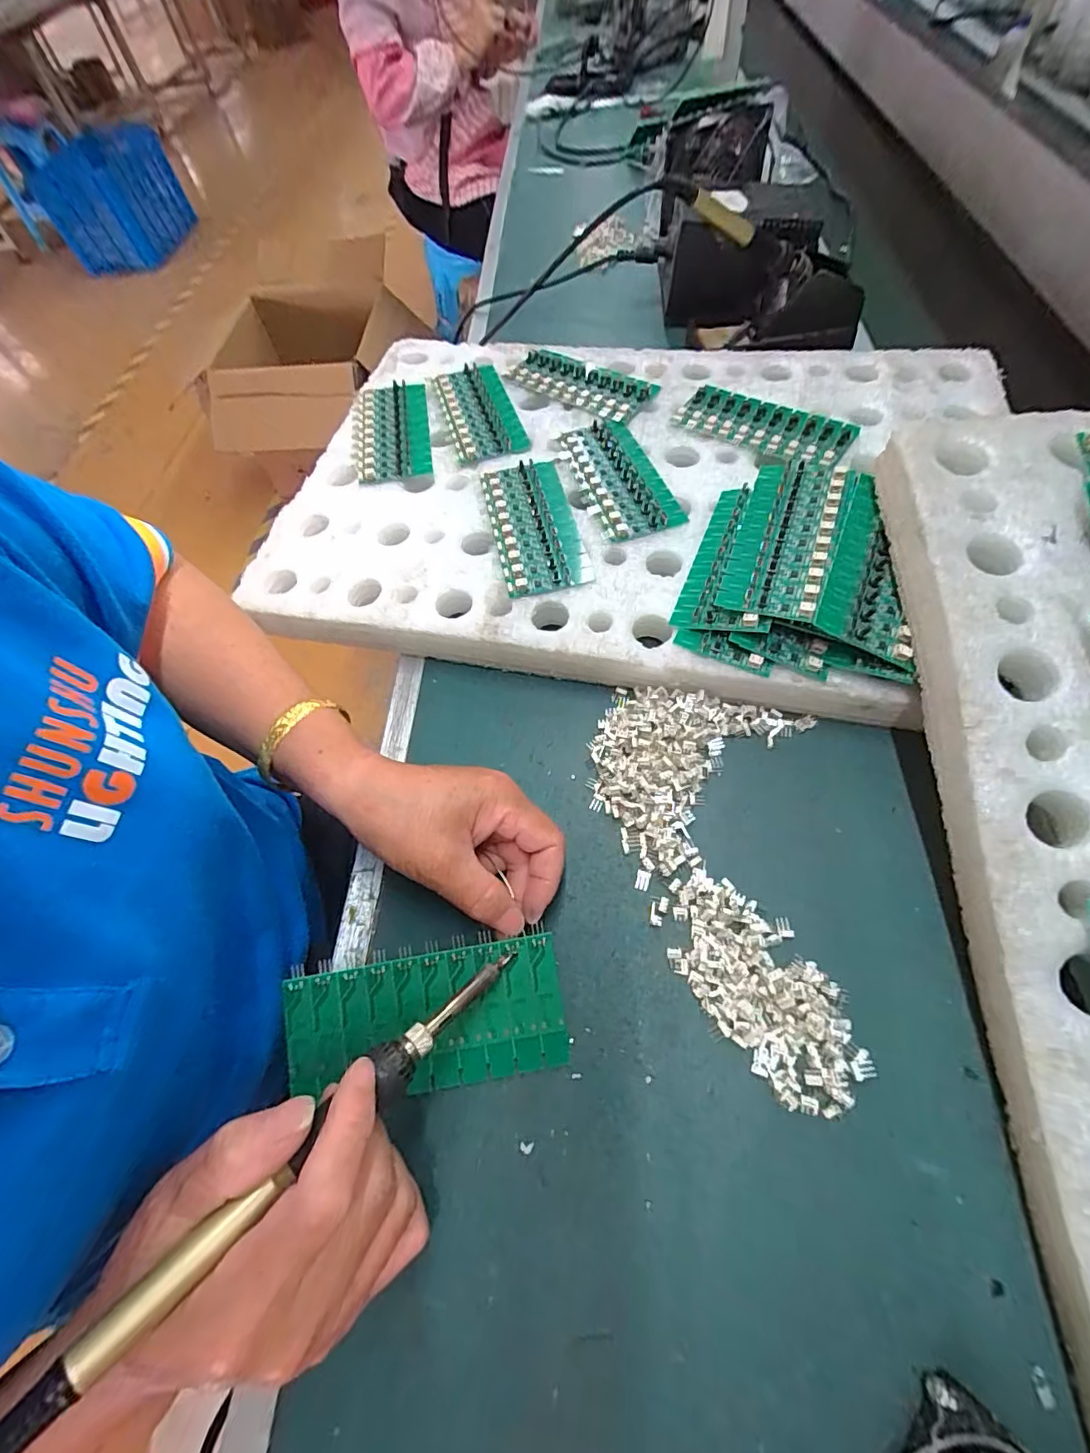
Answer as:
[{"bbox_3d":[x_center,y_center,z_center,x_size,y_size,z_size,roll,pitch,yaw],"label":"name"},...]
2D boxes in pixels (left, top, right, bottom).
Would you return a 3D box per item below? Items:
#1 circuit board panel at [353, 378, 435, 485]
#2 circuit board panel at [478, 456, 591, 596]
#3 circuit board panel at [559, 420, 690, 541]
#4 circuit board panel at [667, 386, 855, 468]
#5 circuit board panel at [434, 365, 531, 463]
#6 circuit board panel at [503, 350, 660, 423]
[{"bbox_3d":[-0.138,-0.267,0.472,0.066,0.006,0.137,-10,61,0],"label":"circuit board panel"},{"bbox_3d":[-0.008,-0.156,0.398,0.061,0.007,0.137,-13,61,-1],"label":"circuit board panel"},{"bbox_3d":[0.058,-0.200,0.418,0.066,0.008,0.134,-17,61,-4],"label":"circuit board panel"},{"bbox_3d":[0.179,-0.251,0.436,0.139,0.006,0.067,33,69,23],"label":"circuit board panel"},{"bbox_3d":[-0.061,-0.288,0.478,0.061,0.019,0.136,-18,61,-4],"label":"circuit board panel"},{"bbox_3d":[0.028,-0.315,0.480,0.136,0.005,0.060,28,68,19],"label":"circuit board panel"}]

